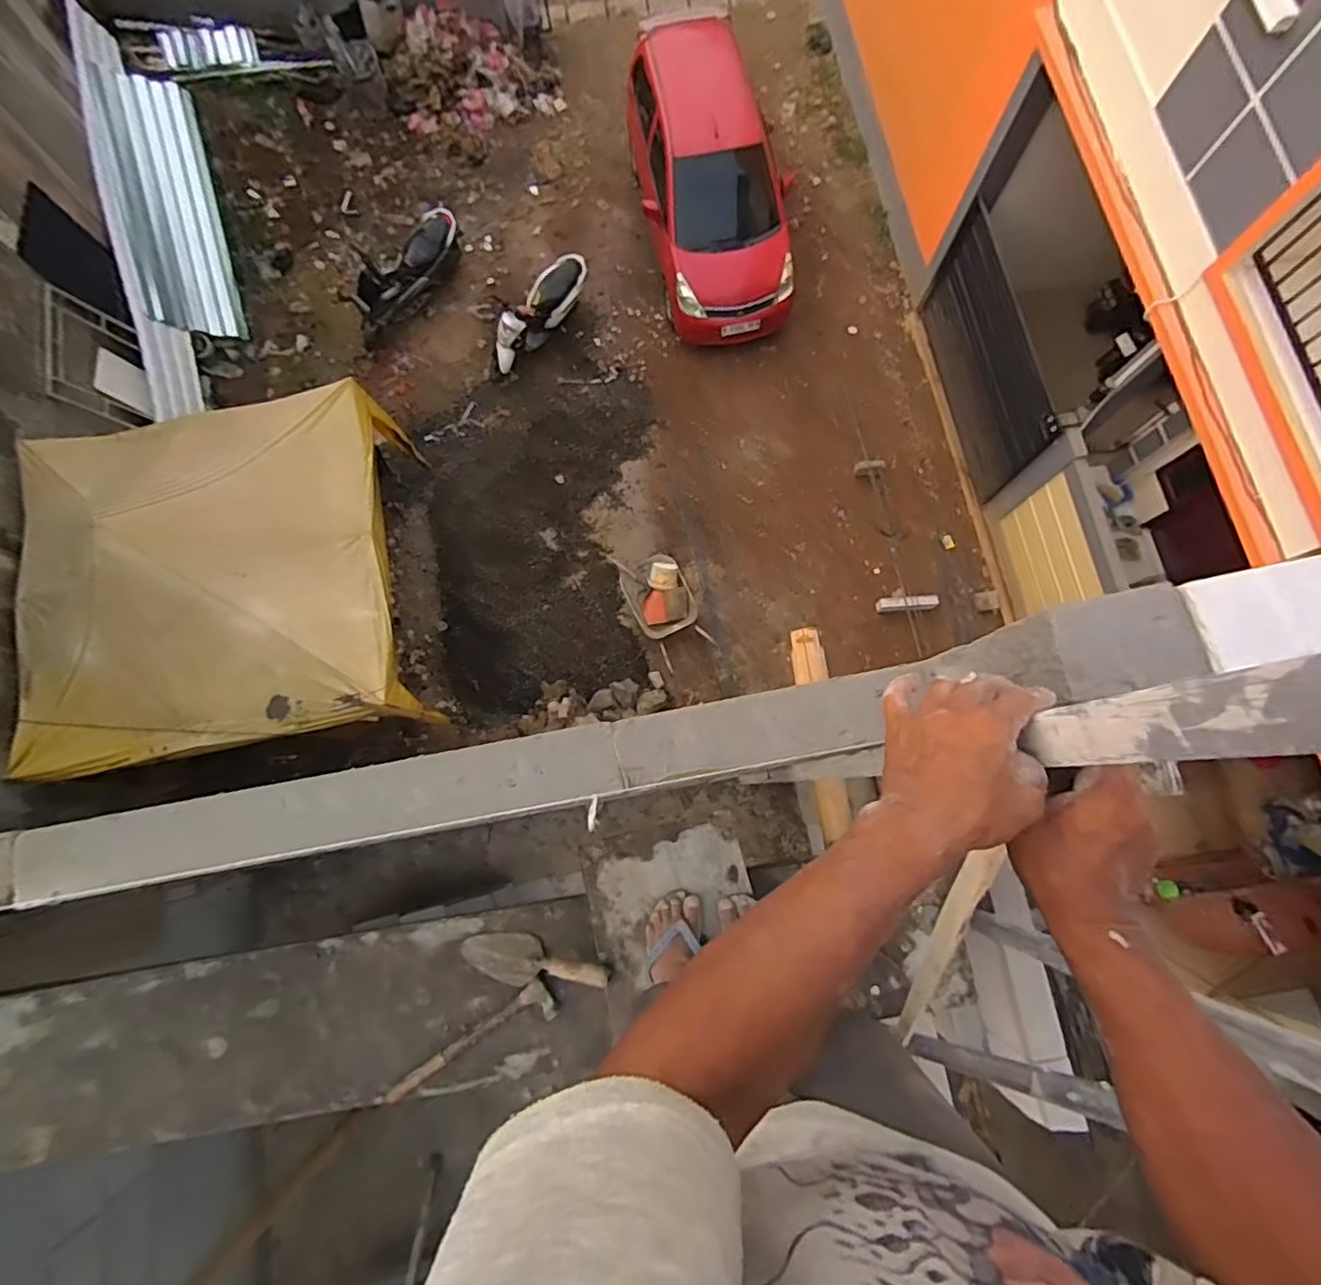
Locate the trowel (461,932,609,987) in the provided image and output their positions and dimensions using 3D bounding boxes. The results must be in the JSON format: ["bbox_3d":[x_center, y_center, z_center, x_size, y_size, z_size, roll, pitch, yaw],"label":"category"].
[{"bbox_3d":[-0.235,0.603,1.199,0.297,0.064,0.087,2,77,15],"label":"trowel"}]

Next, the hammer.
[{"bbox_3d":[-0.353,0.765,1.188,0.360,0.034,0.073,-35,79,-7],"label":"hammer"}]

